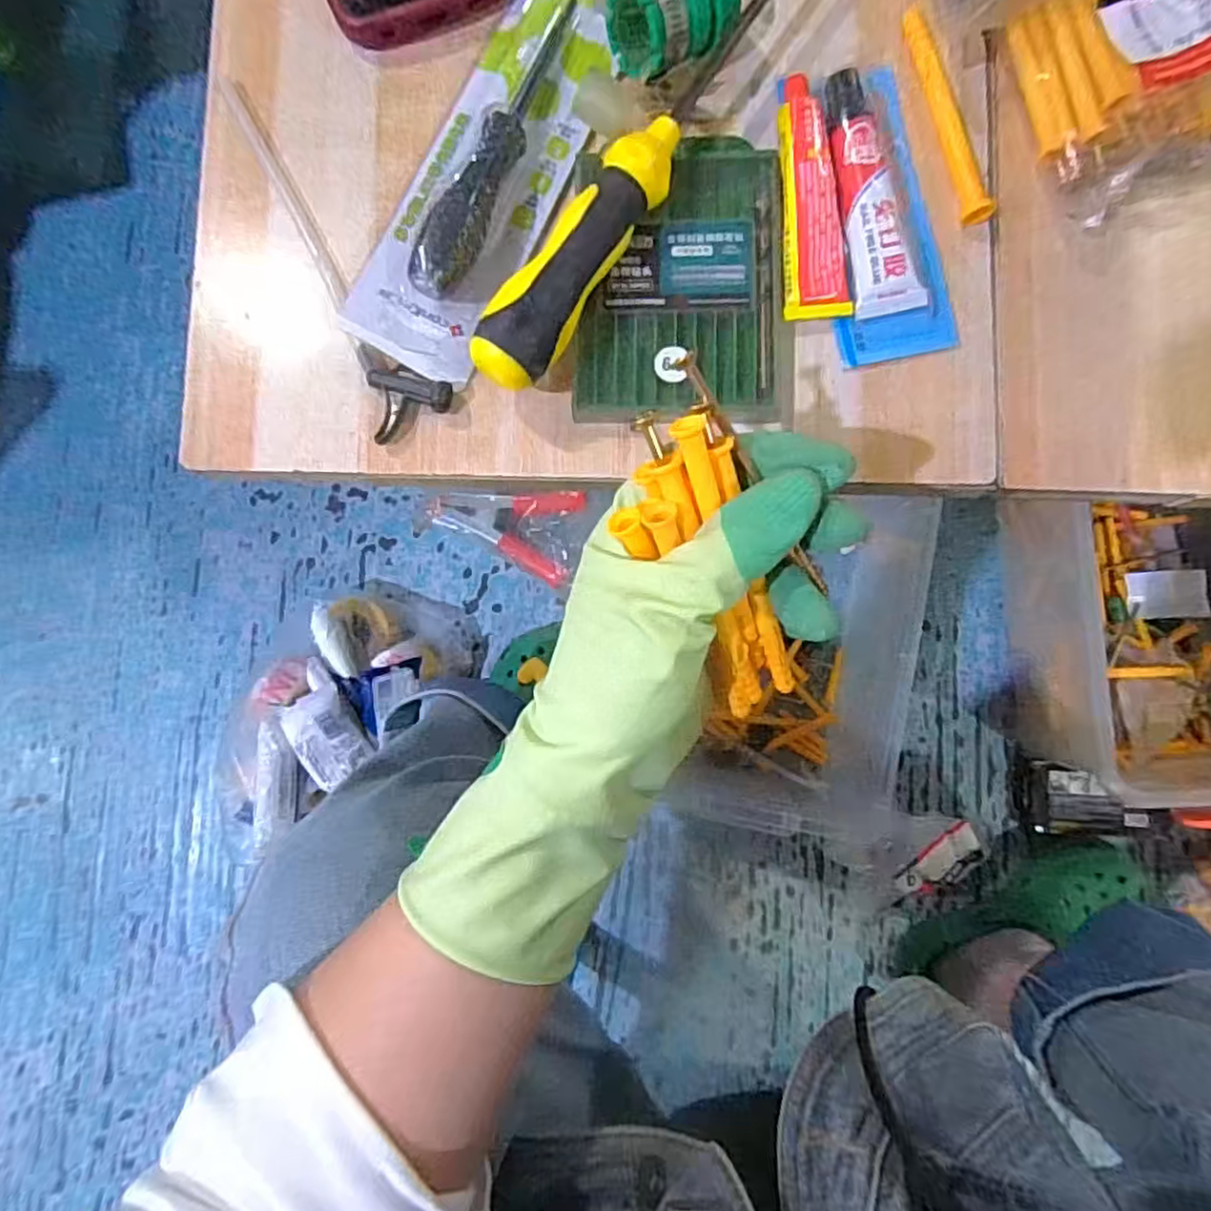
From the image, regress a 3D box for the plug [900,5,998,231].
[{"bbox_3d":[0.143,-0.208,0.286,0.012,0.008,0.098,-13,84,2],"label":"plug"}]

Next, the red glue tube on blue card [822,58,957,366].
[{"bbox_3d":[0.112,-0.164,0.283,0.047,0.016,0.121,-10,84,2],"label":"red glue tube on blue card"}]

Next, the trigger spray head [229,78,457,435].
[{"bbox_3d":[-0.120,-0.155,0.293,0.035,0.009,0.177,-28,84,0],"label":"trigger spray head"}]

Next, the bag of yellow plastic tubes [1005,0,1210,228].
[{"bbox_3d":[0.219,-0.213,0.275,0.086,0.031,0.103,-23,84,1],"label":"bag of yellow plastic tubes"}]

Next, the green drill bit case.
[{"bbox_3d":[0.034,-0.136,0.284,0.088,0.012,0.119,1,85,3],"label":"green drill bit case"}]

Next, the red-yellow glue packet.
[{"bbox_3d":[0.085,-0.168,0.280,0.026,0.012,0.097,-4,85,3],"label":"red-yellow glue packet"}]

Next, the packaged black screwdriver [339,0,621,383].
[{"bbox_3d":[-0.049,-0.184,0.284,0.063,0.026,0.175,23,86,5],"label":"packaged black screwdriver"}]

